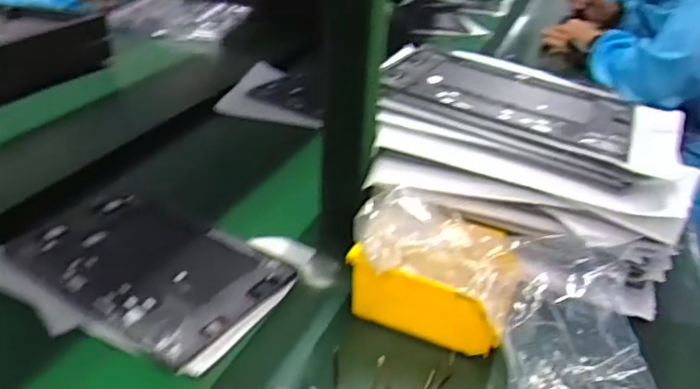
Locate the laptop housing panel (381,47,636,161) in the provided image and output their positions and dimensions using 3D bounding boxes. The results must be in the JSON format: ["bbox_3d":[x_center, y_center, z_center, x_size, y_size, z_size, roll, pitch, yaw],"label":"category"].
[{"bbox_3d":[0.164,-0.104,0.619,0.252,0.013,0.168,20,33,19],"label":"laptop housing panel"}]

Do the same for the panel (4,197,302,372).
[{"bbox_3d":[-0.206,0.068,0.590,0.273,0.009,0.159,21,36,28],"label":"panel"}]

